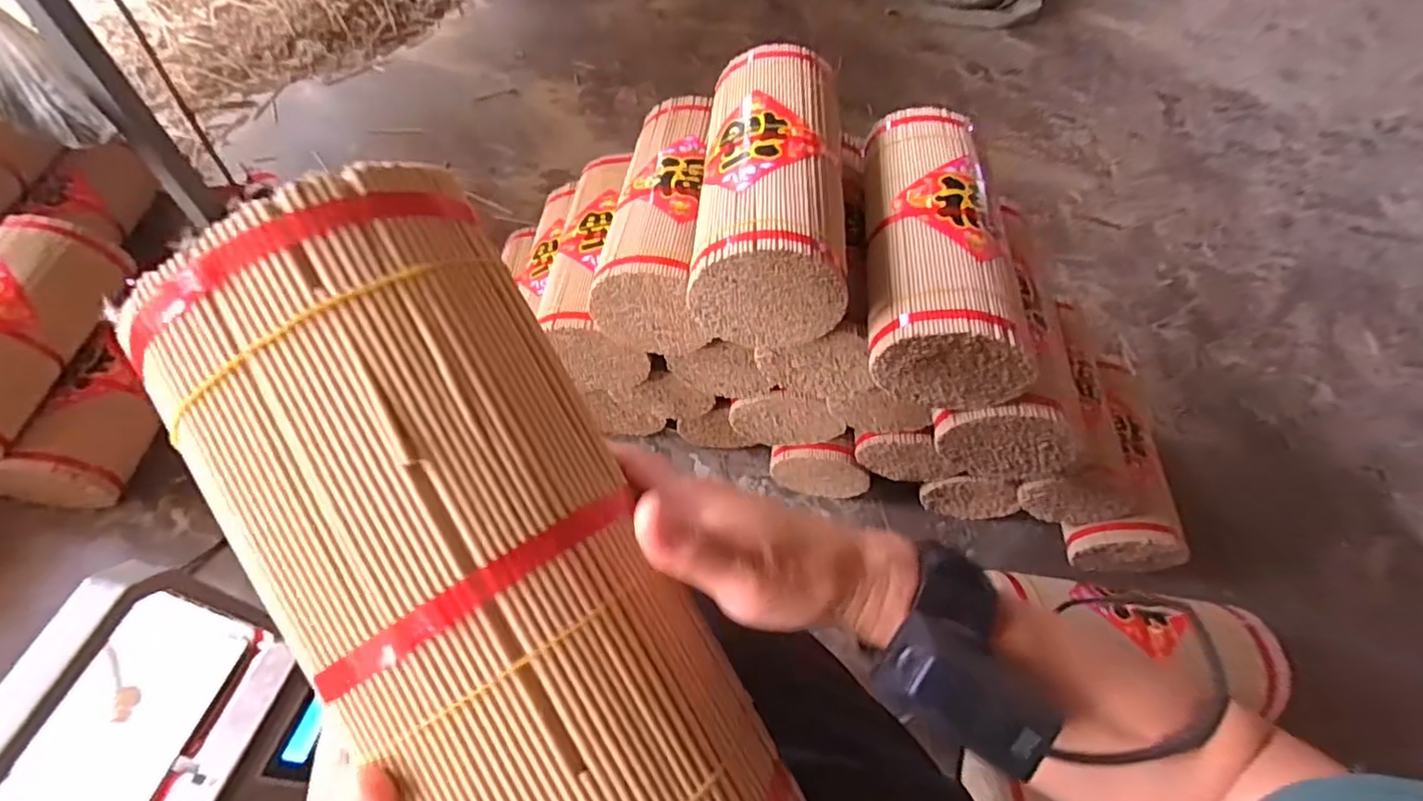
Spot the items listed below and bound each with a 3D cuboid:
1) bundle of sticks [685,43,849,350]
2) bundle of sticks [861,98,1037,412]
[{"bbox_3d":[0.061,-0.223,0.620,0.132,0.110,0.331,5,57,-1],"label":"bundle of sticks"},{"bbox_3d":[0.223,-0.158,0.618,0.135,0.103,0.325,7,57,0],"label":"bundle of sticks"}]

